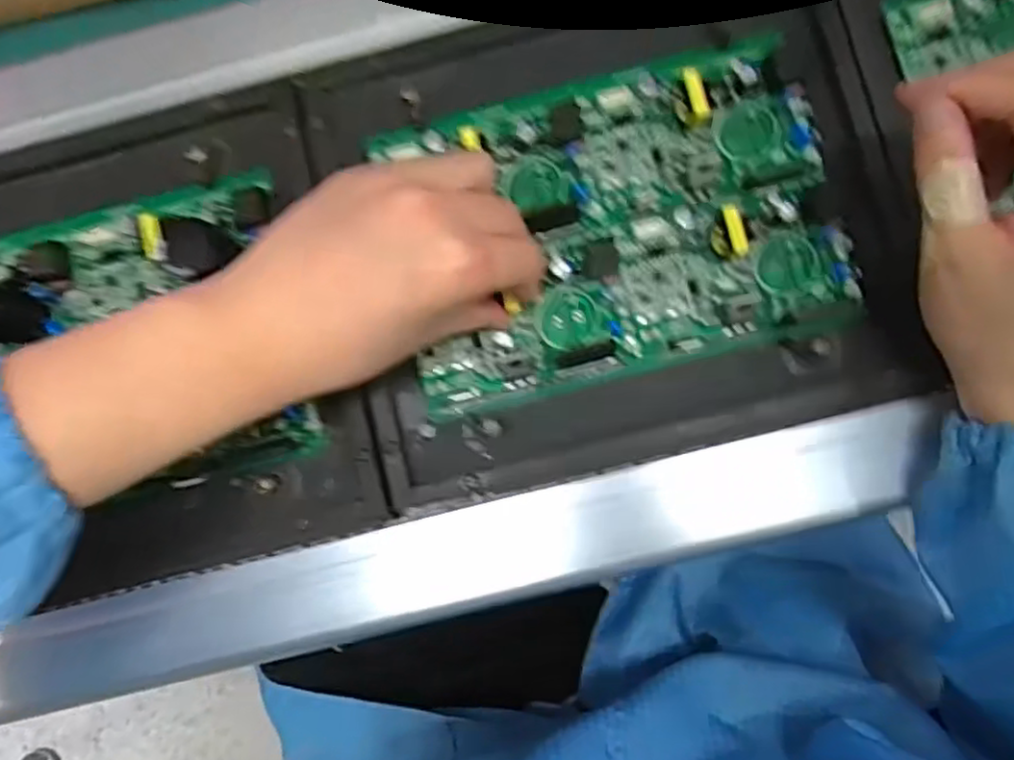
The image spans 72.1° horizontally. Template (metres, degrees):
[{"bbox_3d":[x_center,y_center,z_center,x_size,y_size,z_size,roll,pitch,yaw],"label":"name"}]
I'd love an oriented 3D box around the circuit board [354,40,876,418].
[{"bbox_3d":[0.050,-0.080,0.342,0.211,0.022,0.150,-15,85,3],"label":"circuit board"}]

